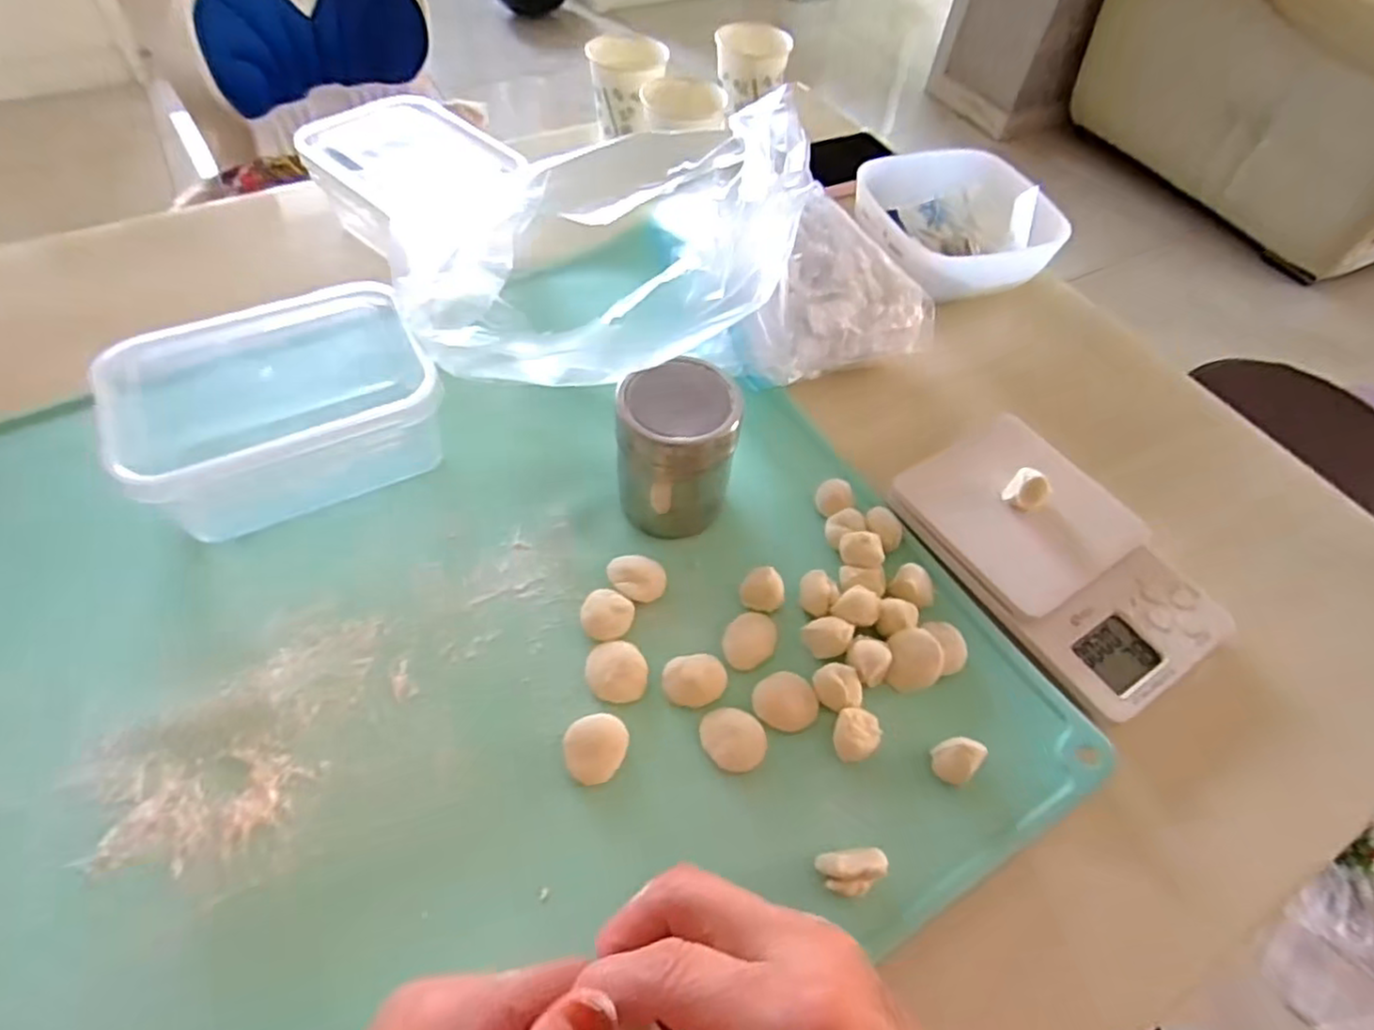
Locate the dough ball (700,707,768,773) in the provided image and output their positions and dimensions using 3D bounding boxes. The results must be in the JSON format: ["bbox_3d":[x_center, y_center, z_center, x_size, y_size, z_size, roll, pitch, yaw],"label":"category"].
[{"bbox_3d":[0.023,0.112,0.351,0.033,0.008,0.028,30,59,16],"label":"dough ball"}]

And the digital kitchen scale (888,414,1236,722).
[{"bbox_3d":[0.216,0.018,0.402,0.110,0.022,0.175,-26,61,-20],"label":"digital kitchen scale"}]

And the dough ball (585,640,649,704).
[{"bbox_3d":[-0.037,0.082,0.367,0.032,0.008,0.032,2,55,-3],"label":"dough ball"}]

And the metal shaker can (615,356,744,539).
[{"bbox_3d":[-0.006,-0.039,0.393,0.063,0.084,0.069,2,55,-3],"label":"metal shaker can"}]

